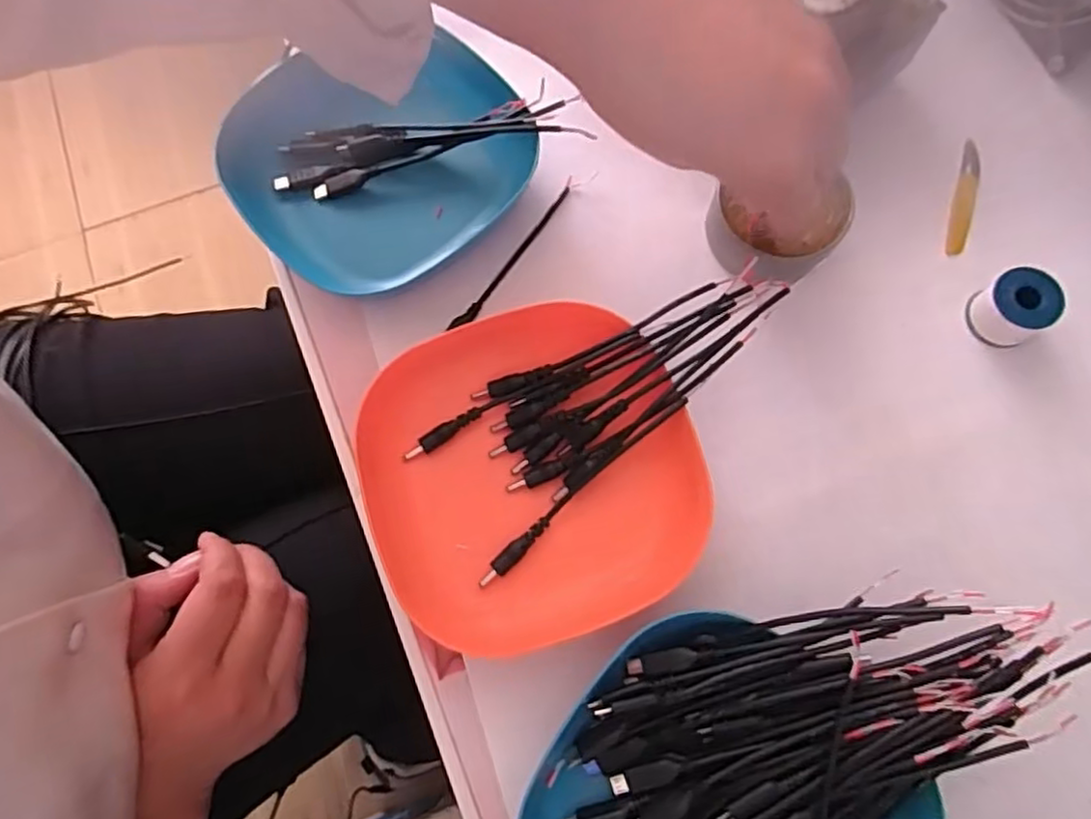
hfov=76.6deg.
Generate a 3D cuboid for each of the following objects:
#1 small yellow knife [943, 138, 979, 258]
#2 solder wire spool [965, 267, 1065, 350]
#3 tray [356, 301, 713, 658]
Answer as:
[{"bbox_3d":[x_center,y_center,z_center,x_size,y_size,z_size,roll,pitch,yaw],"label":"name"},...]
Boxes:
[{"bbox_3d":[0.213,-0.107,0.350,0.012,0.004,0.063,16,77,7],"label":"small yellow knife"},{"bbox_3d":[0.218,-0.047,0.323,0.026,0.027,0.030,-29,76,-5],"label":"solder wire spool"},{"bbox_3d":[-0.008,0.030,0.302,0.139,0.026,0.135,-23,75,-3],"label":"tray"}]

